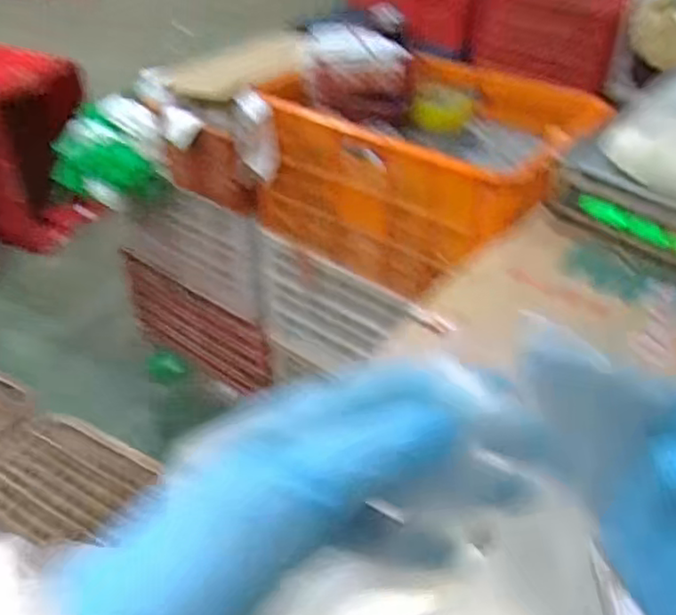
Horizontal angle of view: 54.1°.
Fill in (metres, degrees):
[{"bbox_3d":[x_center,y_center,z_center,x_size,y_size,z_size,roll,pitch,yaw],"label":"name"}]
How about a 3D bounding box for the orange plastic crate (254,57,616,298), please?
[{"bbox_3d":[0.161,-0.257,1.324,0.557,0.317,0.387,30,47,30],"label":"orange plastic crate"}]

